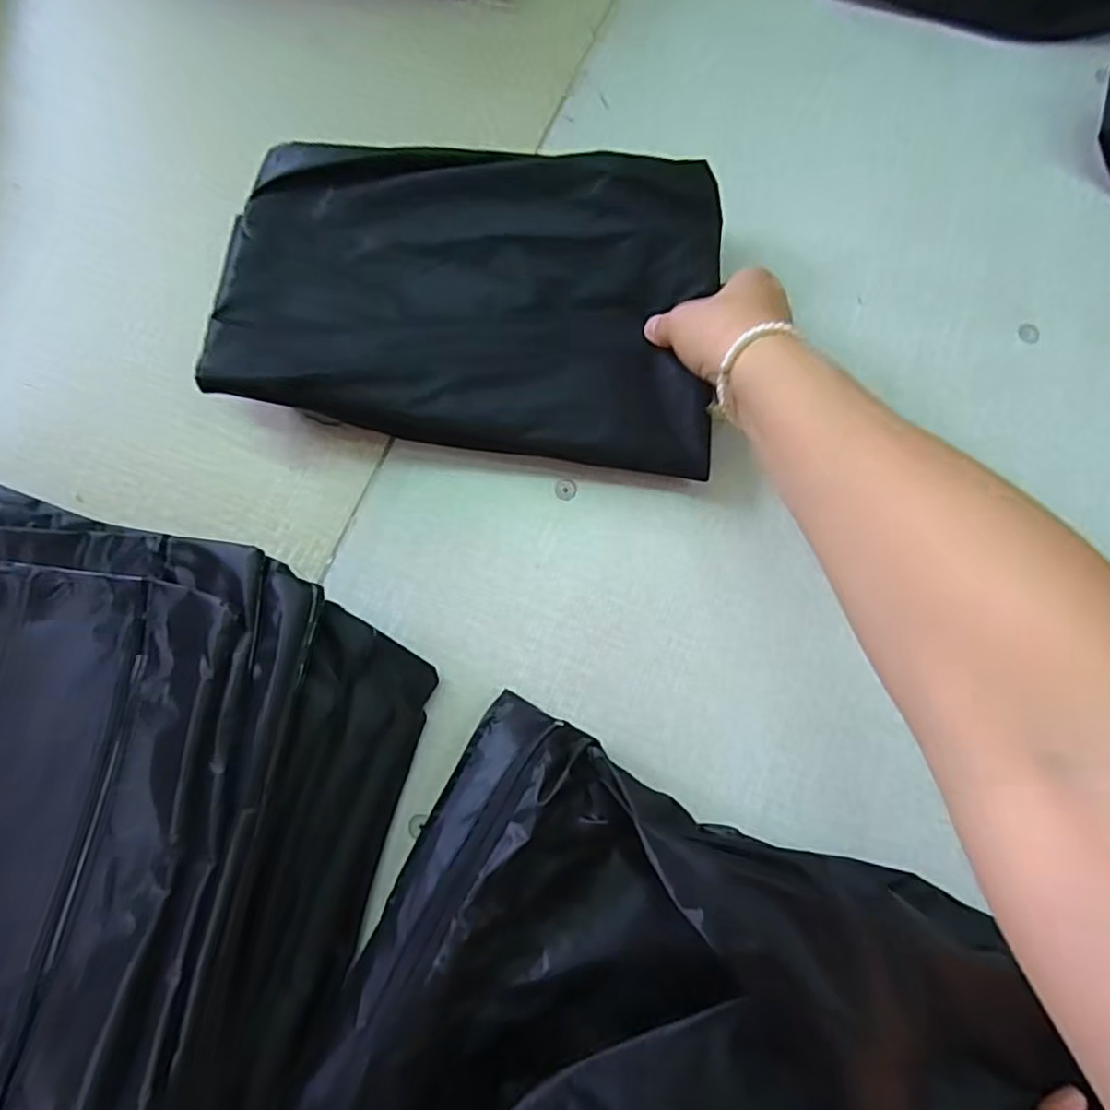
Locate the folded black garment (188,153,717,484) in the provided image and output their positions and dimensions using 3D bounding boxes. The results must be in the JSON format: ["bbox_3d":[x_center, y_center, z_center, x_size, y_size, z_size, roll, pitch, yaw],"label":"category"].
[{"bbox_3d":[-0.044,-0.156,0.387,0.299,0.050,0.181,5,79,1],"label":"folded black garment"}]

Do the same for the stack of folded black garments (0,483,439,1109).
[{"bbox_3d":[-0.306,0.143,0.338,0.416,0.055,0.342,15,79,3],"label":"stack of folded black garments"}]

